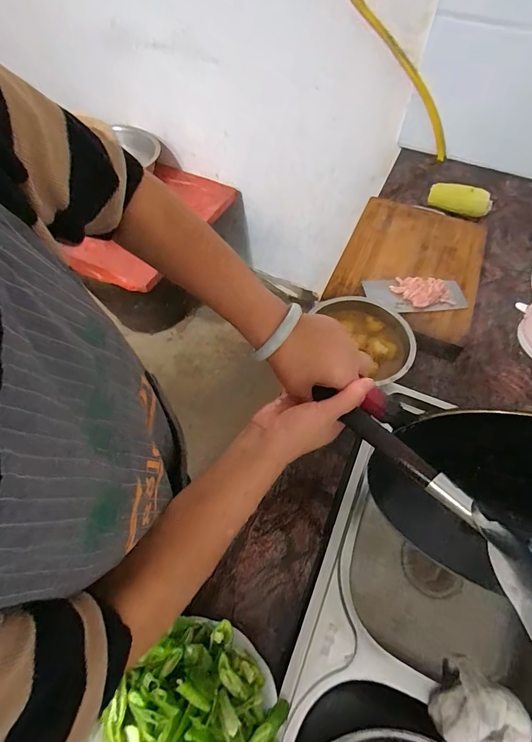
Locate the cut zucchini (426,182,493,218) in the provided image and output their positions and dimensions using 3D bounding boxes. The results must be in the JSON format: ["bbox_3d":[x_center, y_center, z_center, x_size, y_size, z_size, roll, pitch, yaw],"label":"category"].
[{"bbox_3d":[0.478,-0.425,0.952,0.140,0.060,0.059,21,59,11],"label":"cut zucchini"}]

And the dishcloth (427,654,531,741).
[{"bbox_3d":[0.247,0.406,0.448,0.093,0.063,0.091,1,57,-2],"label":"dishcloth"}]

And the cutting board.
[{"bbox_3d":[0.311,-0.229,0.837,0.282,0.039,0.394,21,59,11],"label":"cutting board"}]

